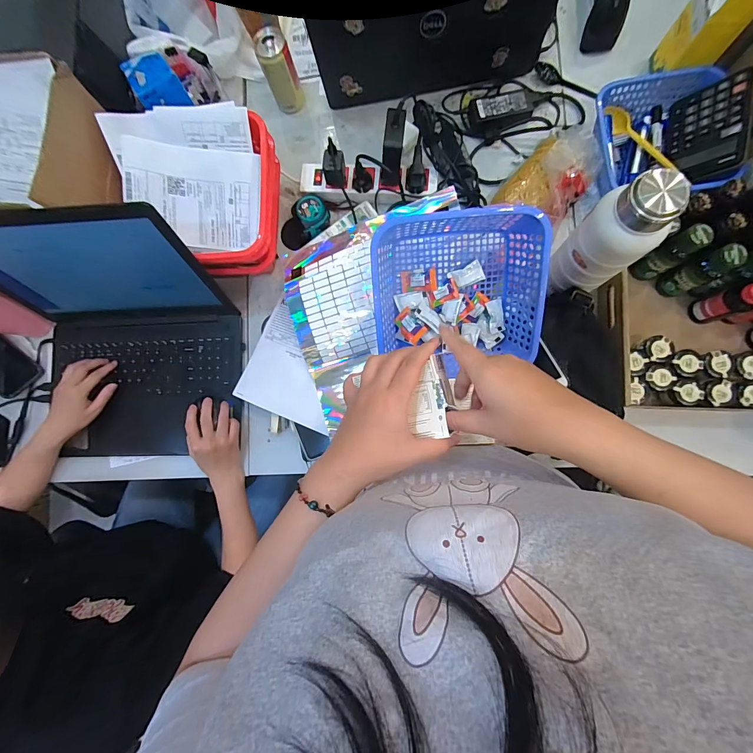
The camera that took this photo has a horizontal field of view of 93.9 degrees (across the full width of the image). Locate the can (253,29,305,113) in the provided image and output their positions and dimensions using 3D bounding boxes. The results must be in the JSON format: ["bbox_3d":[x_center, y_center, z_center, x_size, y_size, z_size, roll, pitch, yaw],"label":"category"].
[{"bbox_3d":[-0.173,-0.550,0.643,0.056,0.113,0.061,0,85,6],"label":"can"}]

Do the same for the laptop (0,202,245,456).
[{"bbox_3d":[-0.450,-0.035,0.567,0.375,0.246,0.348,0,86,6],"label":"laptop"}]

